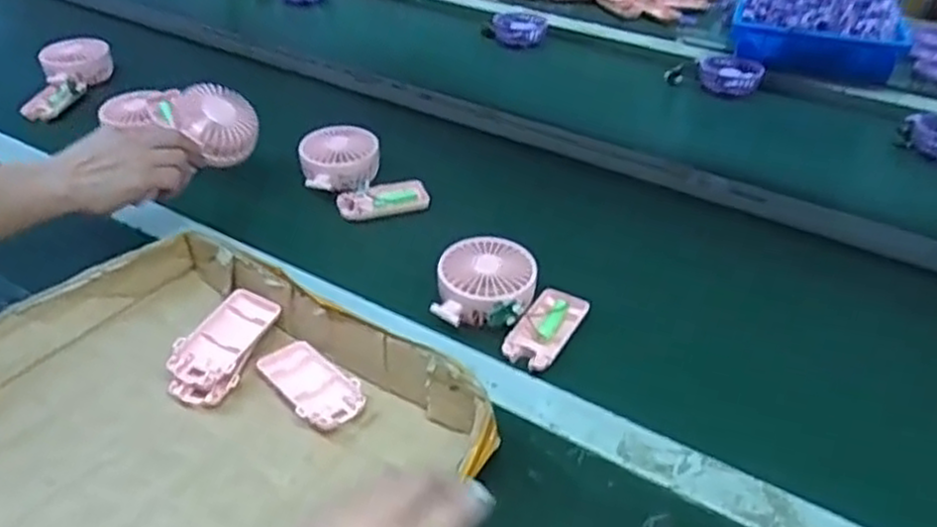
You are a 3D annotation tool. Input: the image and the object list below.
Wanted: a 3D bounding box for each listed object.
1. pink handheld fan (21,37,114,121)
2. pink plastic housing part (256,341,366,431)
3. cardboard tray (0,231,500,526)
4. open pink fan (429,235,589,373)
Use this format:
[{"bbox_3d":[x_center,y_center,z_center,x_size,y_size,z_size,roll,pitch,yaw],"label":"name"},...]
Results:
[{"bbox_3d":[-0.562,-0.253,1.022,0.087,0.031,0.171,3,49,3],"label":"pink handheld fan"},{"bbox_3d":[-0.122,0.095,0.573,0.093,0.012,0.048,30,43,32],"label":"pink plastic housing part"},{"bbox_3d":[-0.230,0.149,0.467,0.379,0.070,0.403,24,40,26],"label":"cardboard tray"},{"bbox_3d":[0.032,0.029,0.651,0.132,0.044,0.097,21,41,23],"label":"open pink fan"}]

